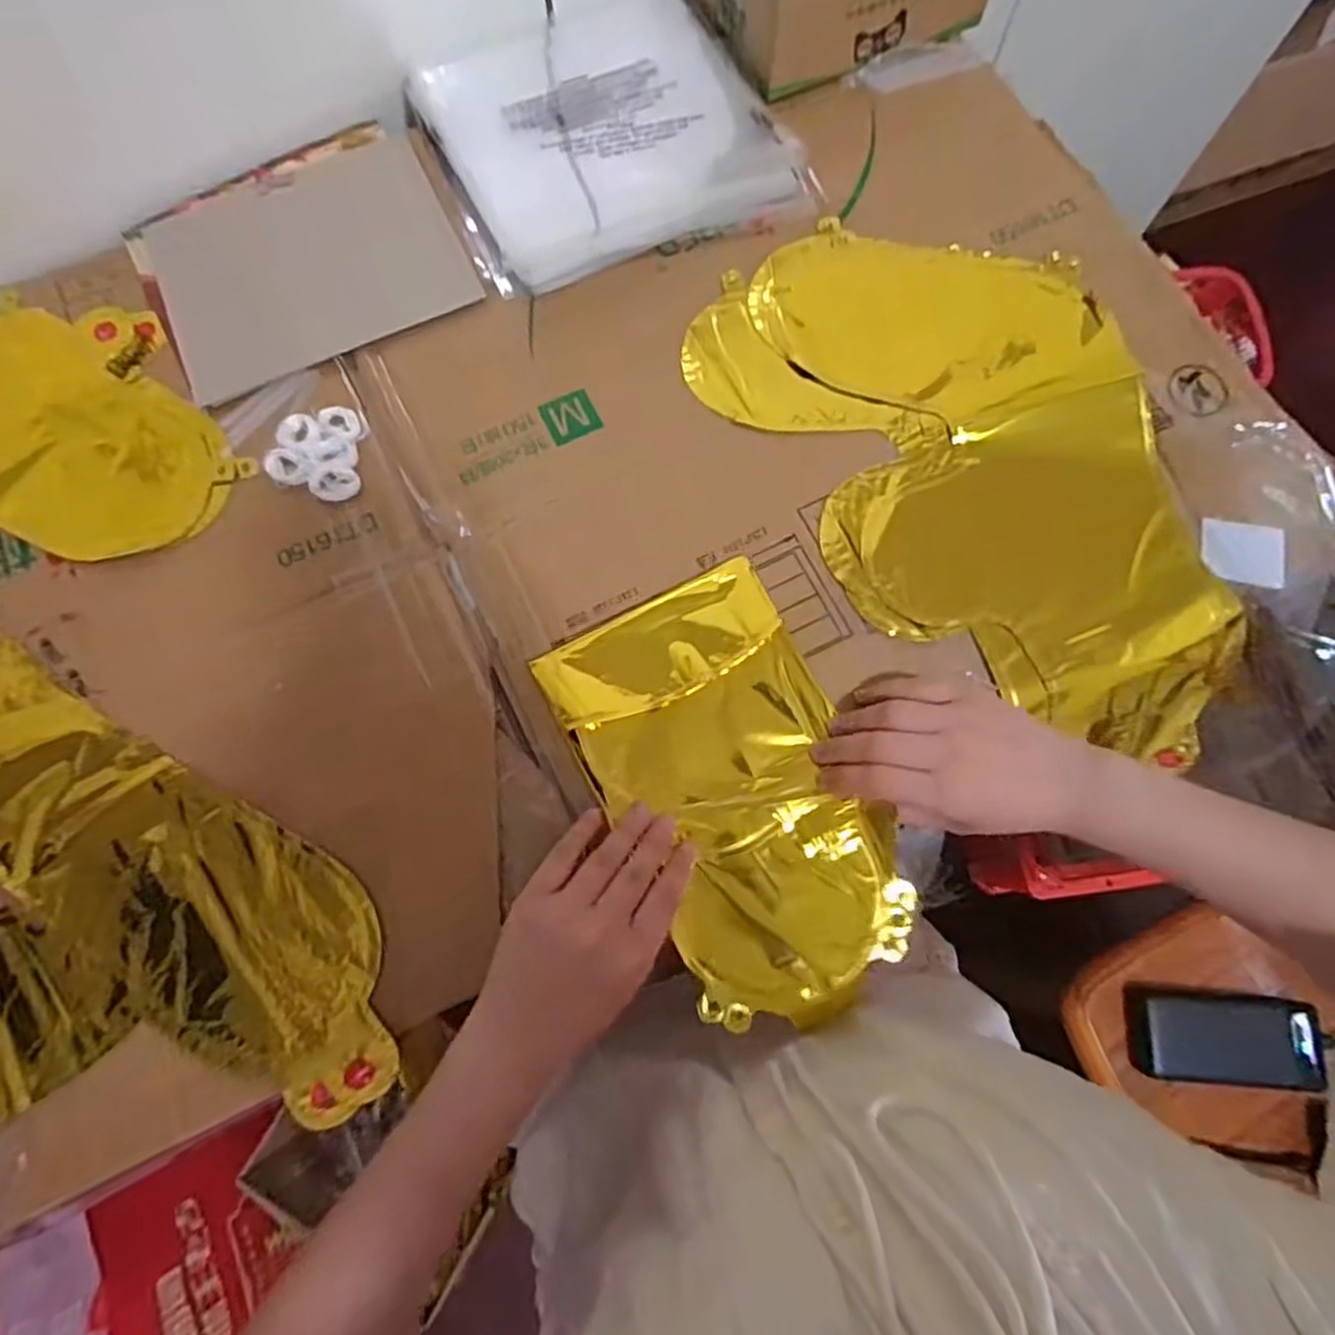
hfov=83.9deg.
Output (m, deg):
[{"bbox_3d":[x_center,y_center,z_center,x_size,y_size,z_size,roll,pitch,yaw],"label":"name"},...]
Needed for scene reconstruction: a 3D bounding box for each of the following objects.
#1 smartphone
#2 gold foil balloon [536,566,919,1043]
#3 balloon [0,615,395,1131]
[{"bbox_3d":[0.472,0.318,0.639,0.138,0.009,0.074,-15,59,43],"label":"smartphone"},{"bbox_3d":[0.039,0.070,0.417,0.139,0.021,0.238,-27,76,-5],"label":"gold foil balloon"},{"bbox_3d":[-0.385,0.179,0.388,0.393,0.007,0.362,38,80,10],"label":"balloon"}]

